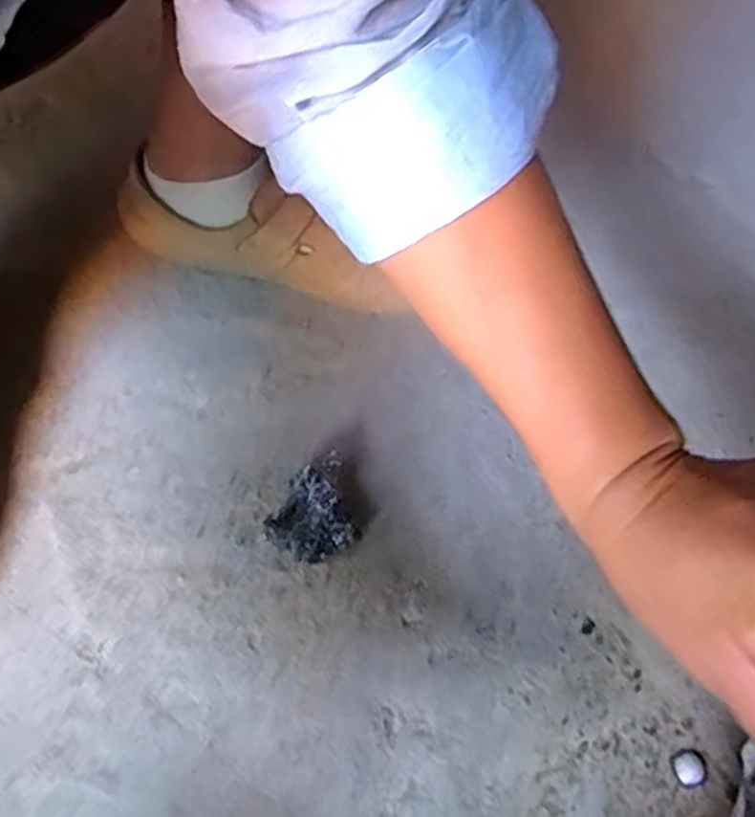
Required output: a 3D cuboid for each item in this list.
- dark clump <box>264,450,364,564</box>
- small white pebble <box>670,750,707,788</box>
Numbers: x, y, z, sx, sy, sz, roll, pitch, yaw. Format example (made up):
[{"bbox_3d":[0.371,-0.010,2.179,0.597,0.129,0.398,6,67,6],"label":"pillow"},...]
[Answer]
[{"bbox_3d":[-0.042,0.067,0.482,0.057,0.033,0.056,1,60,-2],"label":"dark clump"},{"bbox_3d":[0.177,0.203,0.431,0.018,0.004,0.018,1,60,-2],"label":"small white pebble"}]

